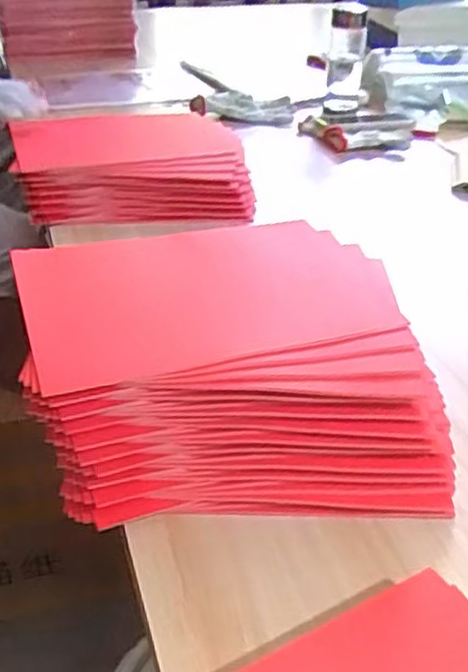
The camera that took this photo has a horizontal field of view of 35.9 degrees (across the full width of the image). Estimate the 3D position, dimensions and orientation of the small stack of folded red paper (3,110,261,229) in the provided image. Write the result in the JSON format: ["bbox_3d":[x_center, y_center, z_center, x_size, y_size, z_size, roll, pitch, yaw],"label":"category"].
[{"bbox_3d":[-0.146,-0.246,1.036,0.317,0.067,0.273,-5,35,-10],"label":"small stack of folded red paper"}]

